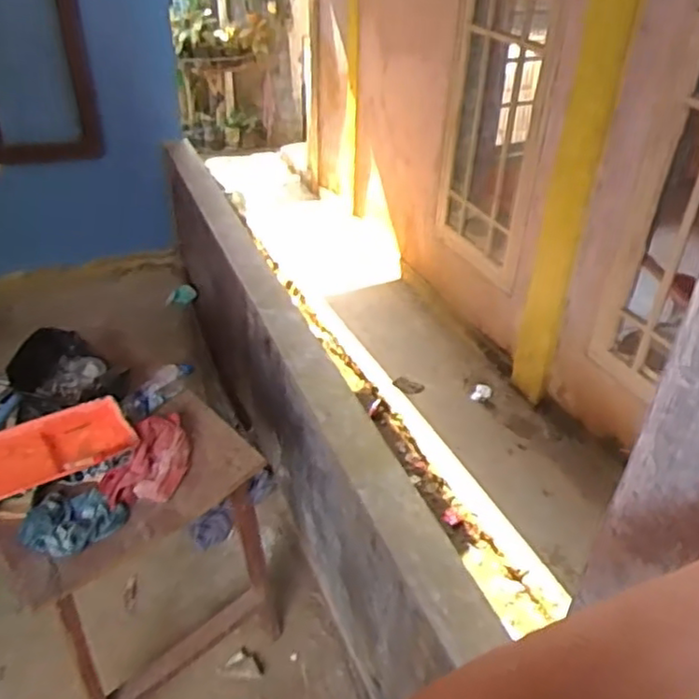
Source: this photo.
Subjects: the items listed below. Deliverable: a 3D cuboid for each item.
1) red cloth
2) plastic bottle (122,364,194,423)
[{"bbox_3d":[-0.387,0.218,1.331,0.122,0.068,0.225,11,37,12],"label":"red cloth"},{"bbox_3d":[-0.424,0.092,1.489,0.055,0.060,0.193,19,39,22],"label":"plastic bottle"}]

